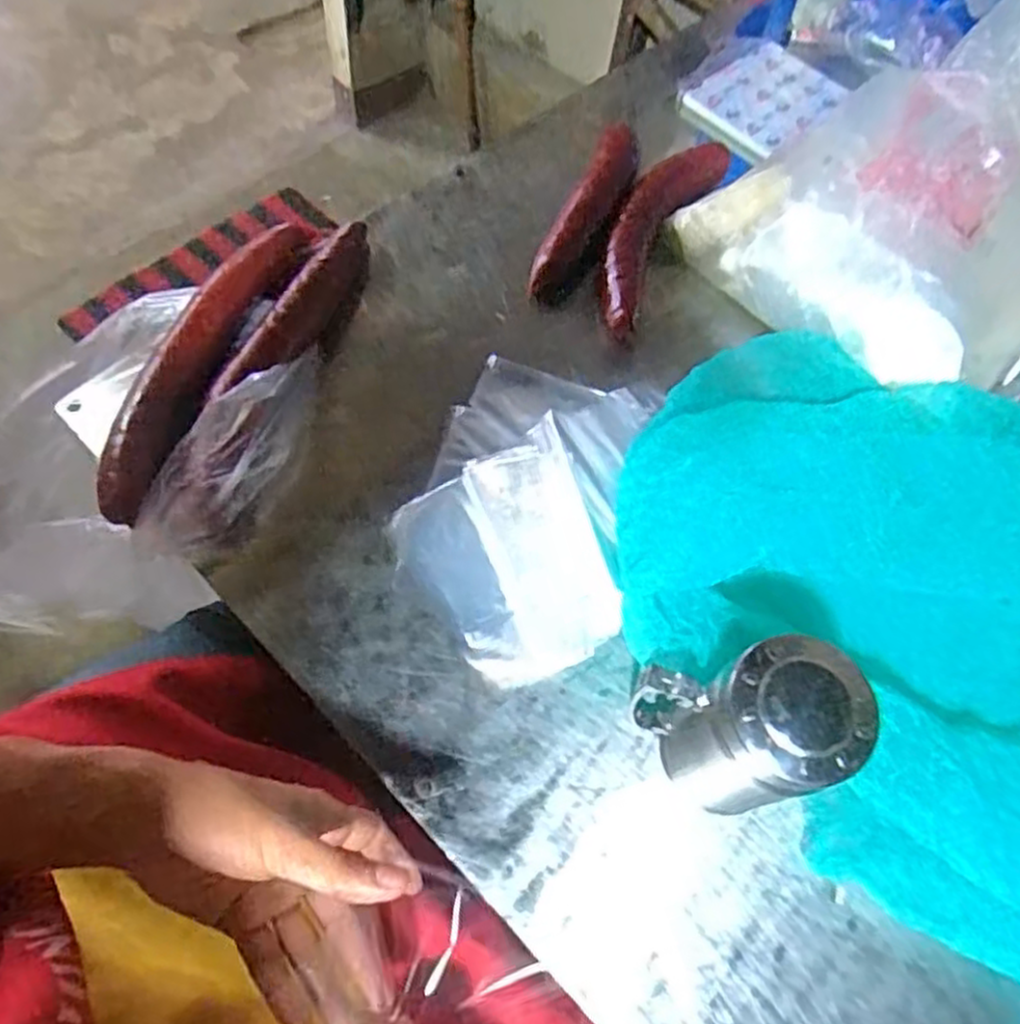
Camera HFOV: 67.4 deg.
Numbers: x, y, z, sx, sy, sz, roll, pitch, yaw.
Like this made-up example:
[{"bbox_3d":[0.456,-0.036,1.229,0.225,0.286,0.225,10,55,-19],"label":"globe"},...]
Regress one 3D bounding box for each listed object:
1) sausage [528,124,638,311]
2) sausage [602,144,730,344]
[{"bbox_3d":[0.069,-0.273,0.694,0.050,0.045,0.198,25,64,8],"label":"sausage"},{"bbox_3d":[0.130,-0.256,0.693,0.059,0.030,0.234,28,64,9],"label":"sausage"}]

